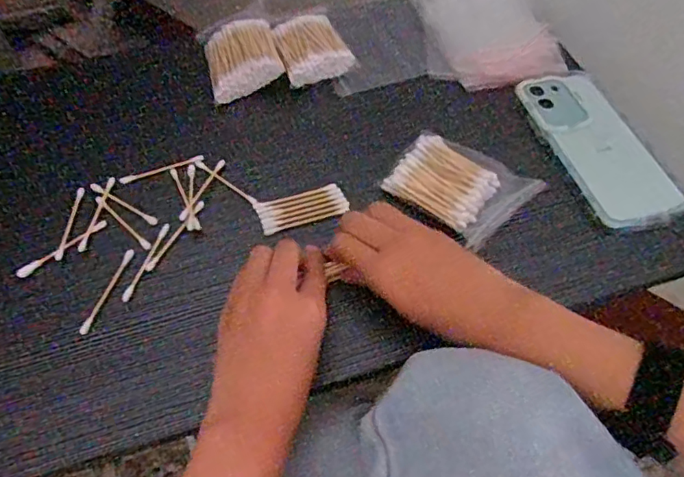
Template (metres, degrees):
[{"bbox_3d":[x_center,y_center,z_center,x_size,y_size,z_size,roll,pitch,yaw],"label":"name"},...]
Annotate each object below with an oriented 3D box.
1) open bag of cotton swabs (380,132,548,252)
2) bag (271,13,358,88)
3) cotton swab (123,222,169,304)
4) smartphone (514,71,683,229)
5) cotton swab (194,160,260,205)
[{"bbox_3d":[0.093,-0.043,0.428,0.098,0.017,0.076,39,66,25],"label":"open bag of cotton swabs"},{"bbox_3d":[-0.029,-0.180,0.516,0.063,0.029,0.074,-18,57,-9],"label":"bag"},{"bbox_3d":[-0.147,0.017,0.406,0.007,0.005,0.067,13,58,12],"label":"cotton swab"},{"bbox_3d":[0.218,-0.083,0.458,0.077,0.012,0.168,-16,57,-7],"label":"smartphone"},{"bbox_3d":[-0.095,-0.047,0.445,0.068,0.008,0.007,32,64,22],"label":"cotton swab"}]

